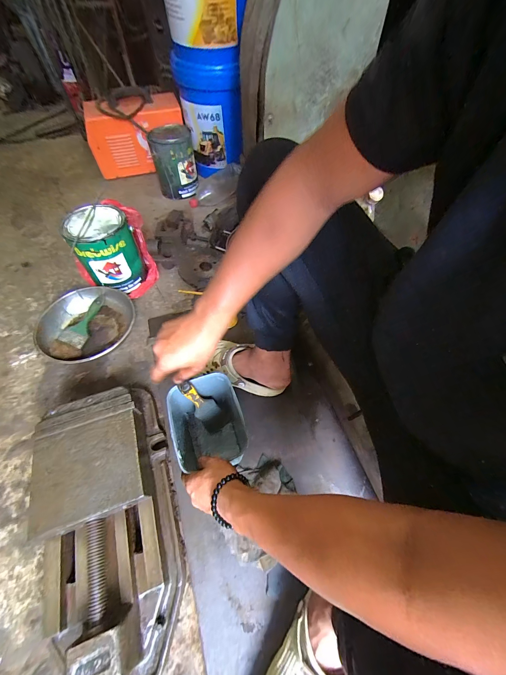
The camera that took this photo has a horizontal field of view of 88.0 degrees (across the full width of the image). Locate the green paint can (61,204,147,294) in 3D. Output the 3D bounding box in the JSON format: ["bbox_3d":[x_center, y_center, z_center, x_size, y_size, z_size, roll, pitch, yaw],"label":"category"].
[{"bbox_3d":[-0.428,-0.260,0.786,0.153,0.184,0.168,1,55,-1],"label":"green paint can"}]

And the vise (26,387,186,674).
[{"bbox_3d":[-0.257,0.326,0.467,0.204,0.133,0.504,-15,57,-10],"label":"vise"}]

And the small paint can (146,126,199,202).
[{"bbox_3d":[-0.320,-0.717,1.074,0.161,0.231,0.147,1,55,-1],"label":"small paint can"}]

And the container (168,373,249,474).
[{"bbox_3d":[-0.084,0.183,0.529,0.125,0.172,0.147,-20,57,-11],"label":"container"}]

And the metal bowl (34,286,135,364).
[{"bbox_3d":[-0.467,-0.033,0.729,0.236,0.058,0.243,-1,55,2],"label":"metal bowl"}]

